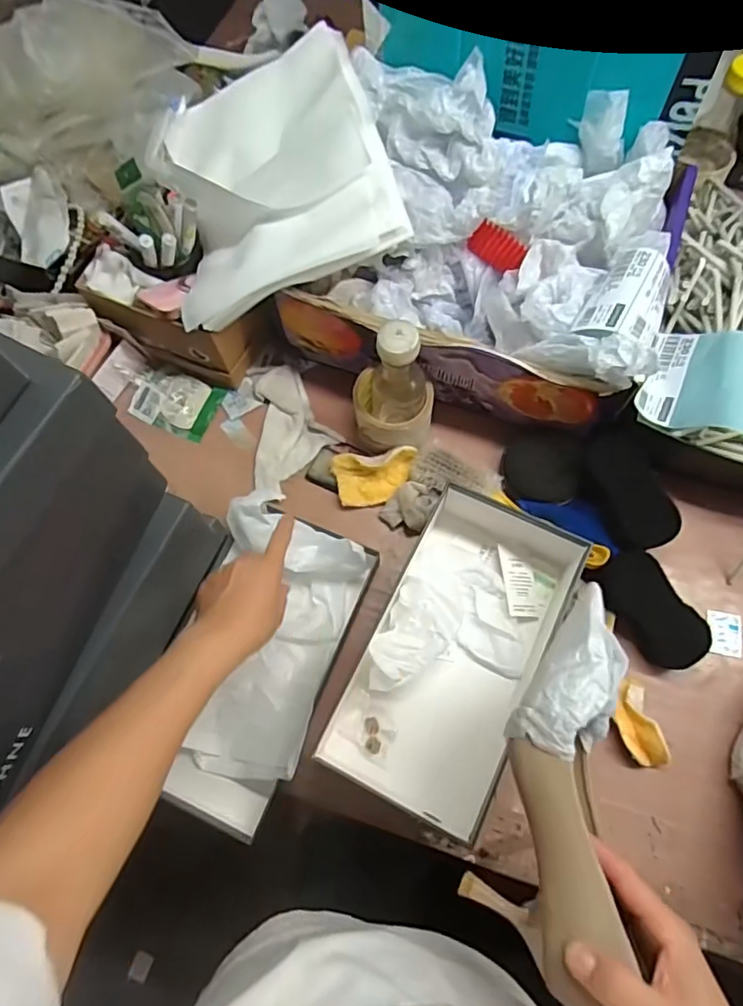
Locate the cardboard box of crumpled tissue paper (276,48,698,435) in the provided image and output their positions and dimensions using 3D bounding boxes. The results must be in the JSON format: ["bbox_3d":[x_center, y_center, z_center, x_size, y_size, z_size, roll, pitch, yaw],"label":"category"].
[{"bbox_3d":[0.125,-0.284,0.632,0.385,0.168,0.296,20,73,9],"label":"cardboard box of crumpled tissue paper"}]

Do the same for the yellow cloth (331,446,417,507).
[{"bbox_3d":[0.005,-0.032,0.656,0.094,0.033,0.058,-7,71,0],"label":"yellow cloth"}]

